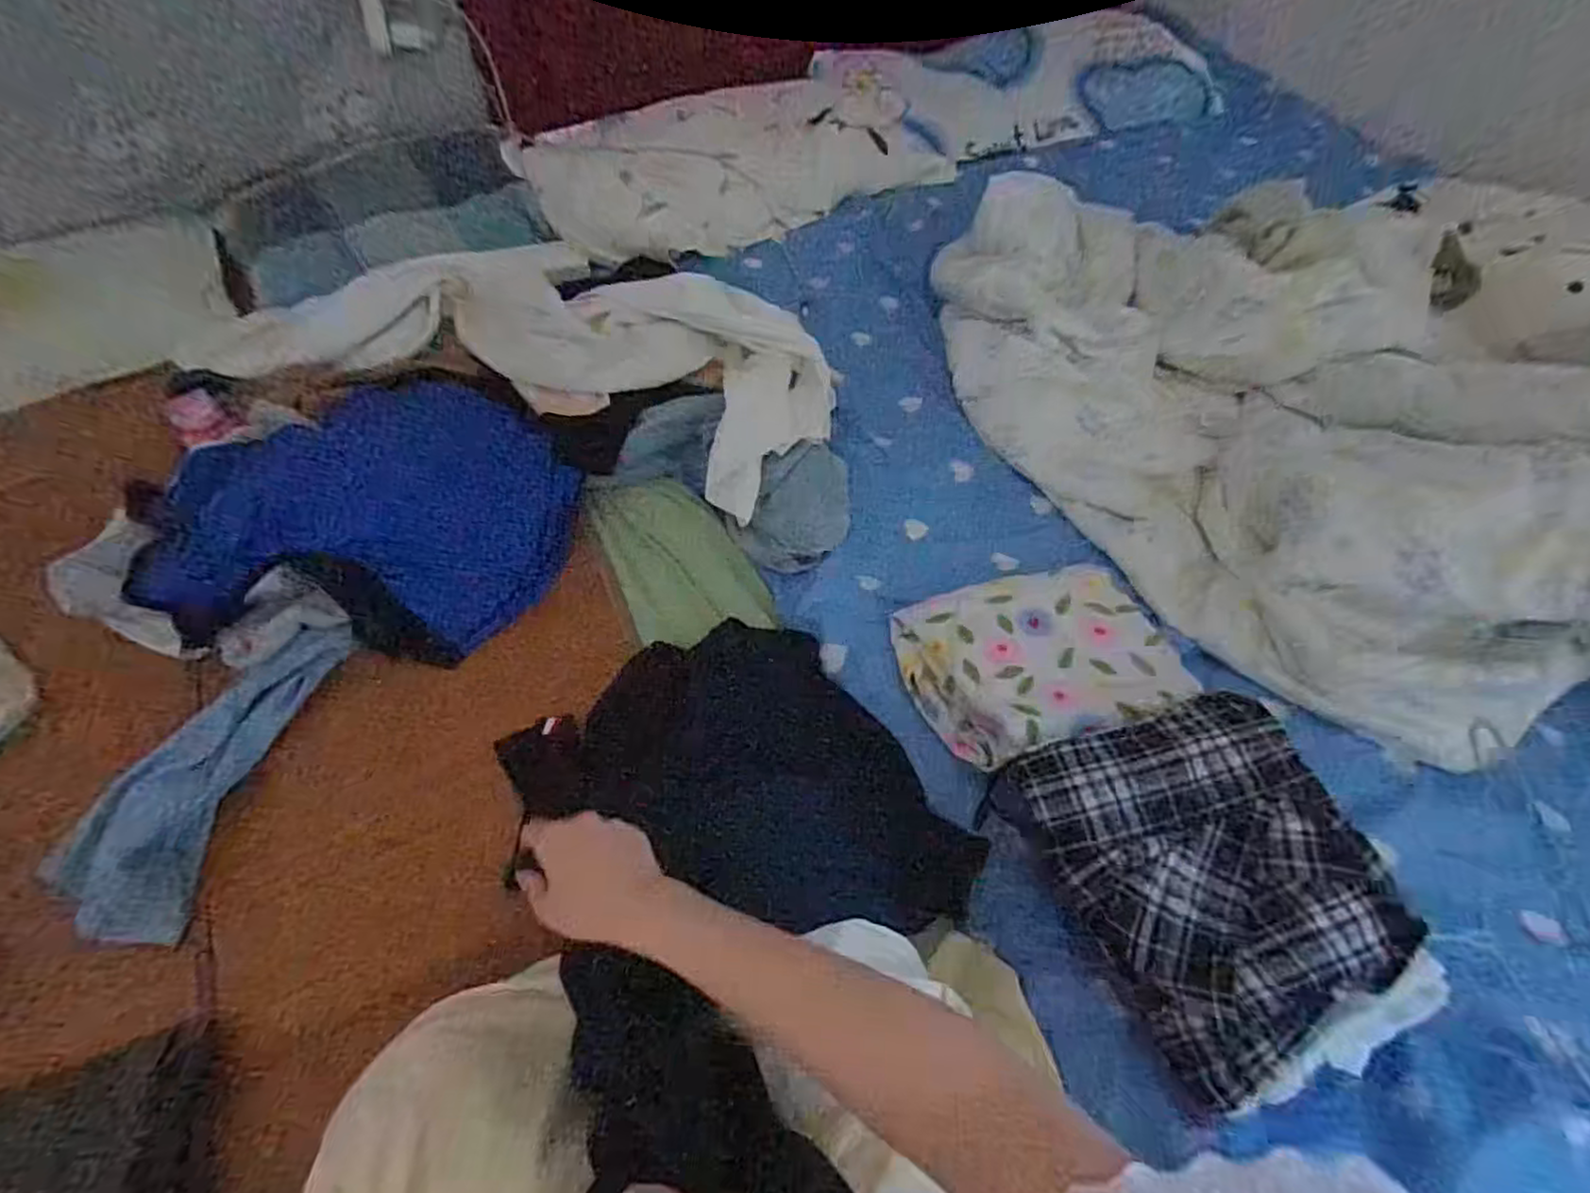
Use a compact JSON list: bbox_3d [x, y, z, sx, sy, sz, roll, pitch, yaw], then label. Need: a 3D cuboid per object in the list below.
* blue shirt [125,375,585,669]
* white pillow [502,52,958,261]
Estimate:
[{"bbox_3d":[-0.492,-0.113,0.831,0.448,0.094,0.361,3,55,3],"label":"blue shirt"},{"bbox_3d":[-0.111,-0.778,1.244,0.695,0.102,0.402,-22,57,-14],"label":"white pillow"}]

